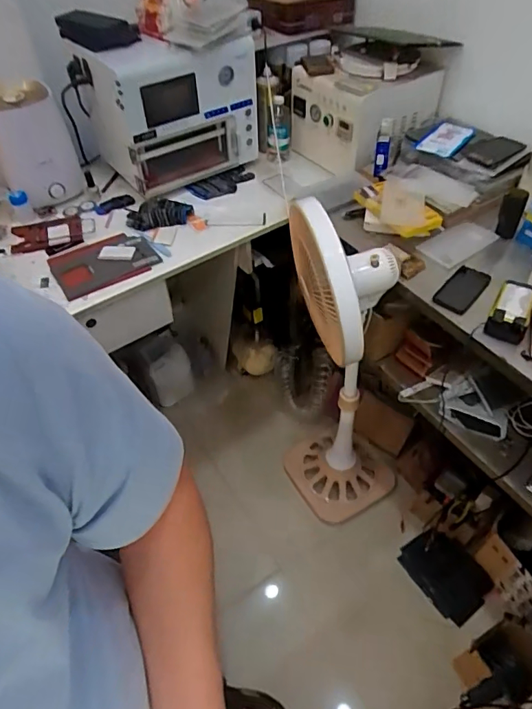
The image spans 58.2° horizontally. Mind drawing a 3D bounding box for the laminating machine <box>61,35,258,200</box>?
[{"bbox_3d":[-0.245,-0.646,1.285,0.359,0.323,0.291,-34,57,-26],"label":"laminating machine"}]

